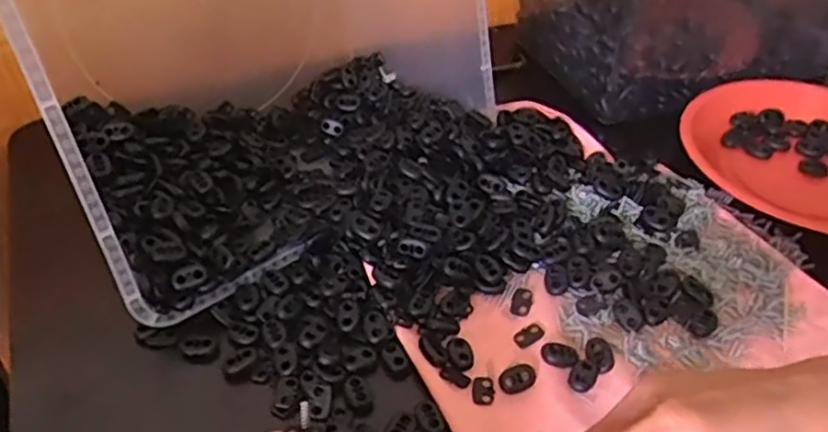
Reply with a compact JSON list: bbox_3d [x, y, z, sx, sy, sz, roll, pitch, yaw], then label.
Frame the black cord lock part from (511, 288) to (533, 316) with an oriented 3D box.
[{"bbox_3d":[0.068,0.055,0.436,0.013,0.007,0.019,13,42,12],"label":"black cord lock part"}]

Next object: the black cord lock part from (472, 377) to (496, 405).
[{"bbox_3d":[0.040,0.099,0.392,0.012,0.004,0.019,5,41,4],"label":"black cord lock part"}]

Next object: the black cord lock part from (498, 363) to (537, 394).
[{"bbox_3d":[0.060,0.093,0.394,0.022,0.005,0.015,-19,45,-22],"label":"black cord lock part"}]

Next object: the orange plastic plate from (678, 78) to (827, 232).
[{"bbox_3d":[0.313,-0.051,0.538,0.188,0.028,0.167,26,47,25],"label":"orange plastic plate"}]

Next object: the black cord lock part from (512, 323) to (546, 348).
[{"bbox_3d":[0.070,0.073,0.419,0.018,0.005,0.012,-24,48,-27],"label":"black cord lock part"}]

